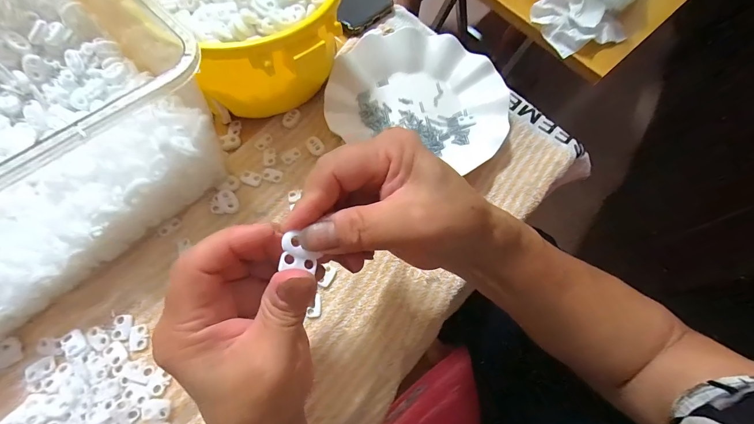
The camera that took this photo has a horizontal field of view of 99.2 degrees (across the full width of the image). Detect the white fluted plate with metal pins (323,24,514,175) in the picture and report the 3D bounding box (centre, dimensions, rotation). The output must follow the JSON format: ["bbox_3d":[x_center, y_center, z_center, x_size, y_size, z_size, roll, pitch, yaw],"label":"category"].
[{"bbox_3d":[0.046,-0.119,0.335,0.183,0.026,0.170,2,68,-5],"label":"white fluted plate with metal pins"}]

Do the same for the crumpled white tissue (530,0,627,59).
[{"bbox_3d":[0.261,-0.253,0.417,0.101,0.027,0.094,-23,72,-14],"label":"crumpled white tissue"}]

